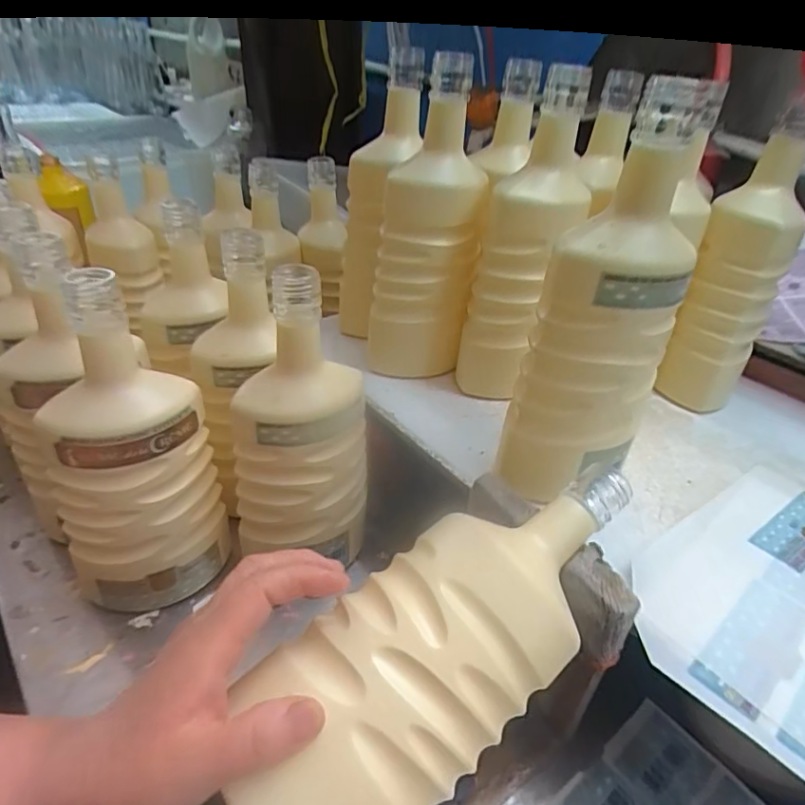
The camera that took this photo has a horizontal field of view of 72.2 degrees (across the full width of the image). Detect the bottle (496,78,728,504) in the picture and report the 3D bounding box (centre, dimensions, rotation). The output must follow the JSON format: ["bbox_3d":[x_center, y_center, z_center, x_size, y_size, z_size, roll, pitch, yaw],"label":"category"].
[{"bbox_3d":[0.115,-0.035,0.331,0.071,0.239,0.075,26,43,27],"label":"bottle"}]

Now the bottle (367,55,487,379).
[{"bbox_3d":[0.017,-0.138,0.460,0.092,0.240,0.073,0,37,-4],"label":"bottle"}]

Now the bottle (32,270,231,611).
[{"bbox_3d":[-0.183,0.036,0.374,0.088,0.236,0.072,3,37,0],"label":"bottle"}]

